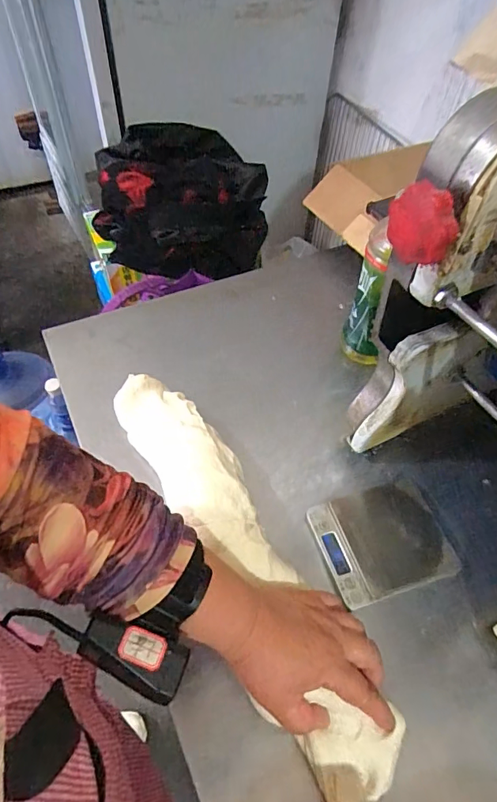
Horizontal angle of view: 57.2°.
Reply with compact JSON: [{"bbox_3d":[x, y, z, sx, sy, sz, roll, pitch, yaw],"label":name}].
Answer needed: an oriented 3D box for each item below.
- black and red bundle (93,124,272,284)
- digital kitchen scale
[{"bbox_3d":[-0.142,-0.425,0.977,0.357,0.193,0.298,5,53,-1],"label":"black and red bundle"},{"bbox_3d":[0.135,0.141,0.462,0.124,0.022,0.102,-12,55,-13],"label":"digital kitchen scale"}]

